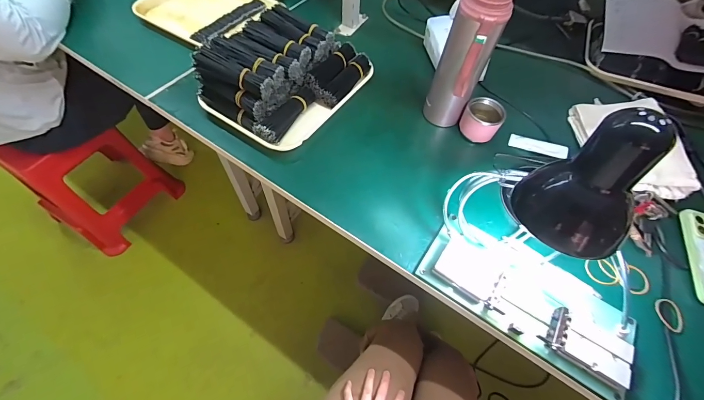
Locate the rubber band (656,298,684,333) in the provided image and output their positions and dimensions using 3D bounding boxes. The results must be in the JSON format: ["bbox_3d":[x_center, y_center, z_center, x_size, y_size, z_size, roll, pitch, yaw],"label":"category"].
[{"bbox_3d":[0.447,0.161,0.440,0.038,0.005,0.040,39,63,17],"label":"rubber band"}]

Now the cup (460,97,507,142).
[{"bbox_3d":[0.239,-0.147,0.576,0.067,0.057,0.060,39,65,18],"label":"cup"}]

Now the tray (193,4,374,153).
[{"bbox_3d":[-0.115,-0.236,0.572,0.196,0.102,0.270,34,63,15],"label":"tray"}]

